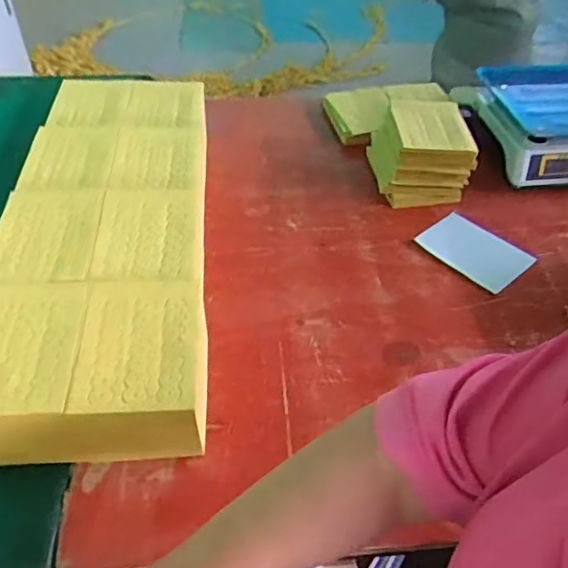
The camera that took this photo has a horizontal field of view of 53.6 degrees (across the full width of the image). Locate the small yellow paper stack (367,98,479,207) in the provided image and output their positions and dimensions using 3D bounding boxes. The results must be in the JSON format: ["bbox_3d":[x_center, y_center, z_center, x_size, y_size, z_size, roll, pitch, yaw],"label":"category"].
[{"bbox_3d":[0.233,-0.229,0.950,0.149,0.099,0.181,-1,45,-4],"label":"small yellow paper stack"}]

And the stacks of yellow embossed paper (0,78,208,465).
[{"bbox_3d":[-0.225,-0.081,0.743,0.237,0.109,0.621,-3,45,-5],"label":"stacks of yellow embossed paper"}]

